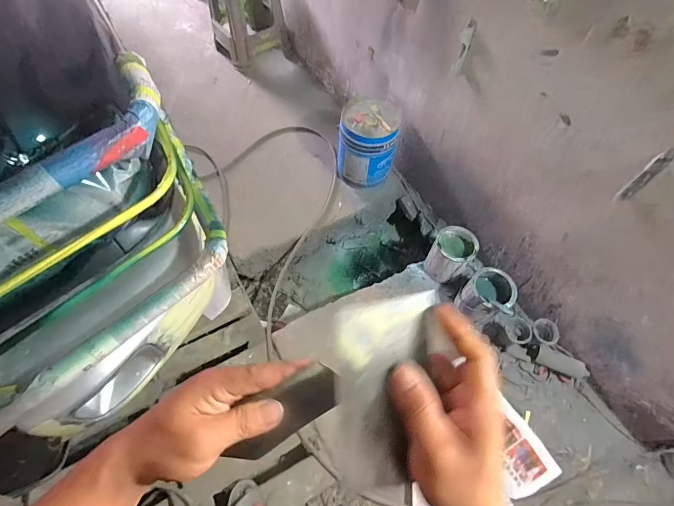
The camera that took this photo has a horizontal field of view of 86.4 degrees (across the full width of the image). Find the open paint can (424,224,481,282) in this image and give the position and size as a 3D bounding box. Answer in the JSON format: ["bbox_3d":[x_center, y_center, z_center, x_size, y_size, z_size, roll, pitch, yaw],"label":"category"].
[{"bbox_3d":[0.477,0.008,1.514,0.162,0.214,0.180,29,63,14],"label":"open paint can"}]

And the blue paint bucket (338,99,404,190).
[{"bbox_3d":[0.141,-0.495,1.715,0.261,0.366,0.254,1,60,-2],"label":"blue paint bucket"}]

